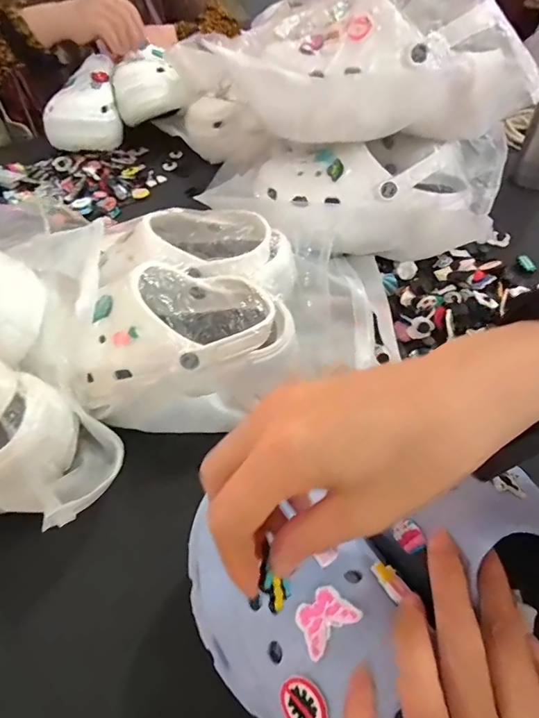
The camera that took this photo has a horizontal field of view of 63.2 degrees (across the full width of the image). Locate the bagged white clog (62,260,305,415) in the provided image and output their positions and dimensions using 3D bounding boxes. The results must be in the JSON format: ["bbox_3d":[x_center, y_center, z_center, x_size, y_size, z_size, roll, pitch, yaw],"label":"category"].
[{"bbox_3d":[-0.074,-0.021,0.384,0.200,0.079,0.106,-4,50,1],"label":"bagged white clog"}]

